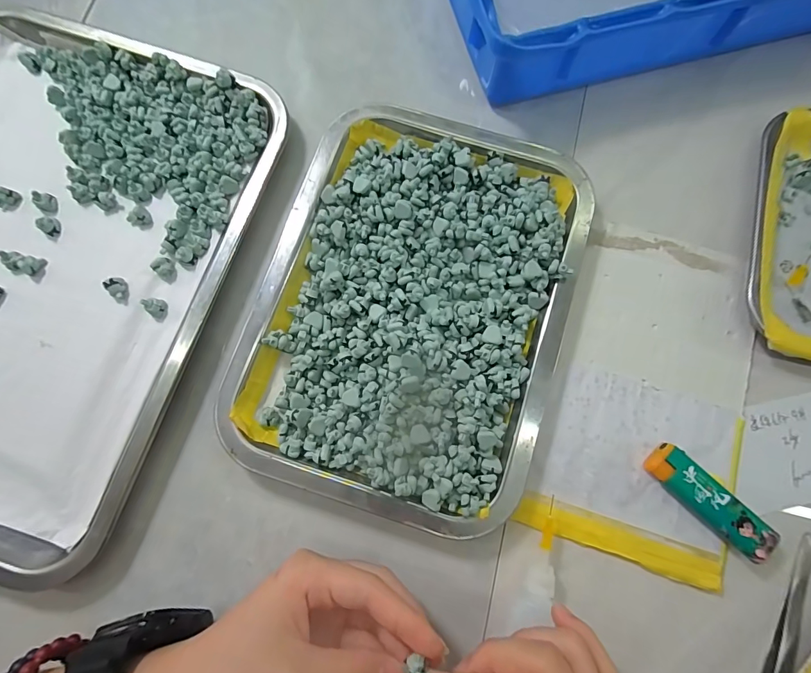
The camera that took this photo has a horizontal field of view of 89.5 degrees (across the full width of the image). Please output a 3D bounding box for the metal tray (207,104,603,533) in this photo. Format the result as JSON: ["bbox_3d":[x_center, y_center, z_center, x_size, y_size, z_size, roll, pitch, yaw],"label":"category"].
[{"bbox_3d":[0.004,-0.024,0.268,0.191,0.032,0.258,17,78,3],"label":"metal tray"}]

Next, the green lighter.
[{"bbox_3d":[0.183,0.099,0.248,0.077,0.013,0.024,43,81,8],"label":"green lighter"}]

